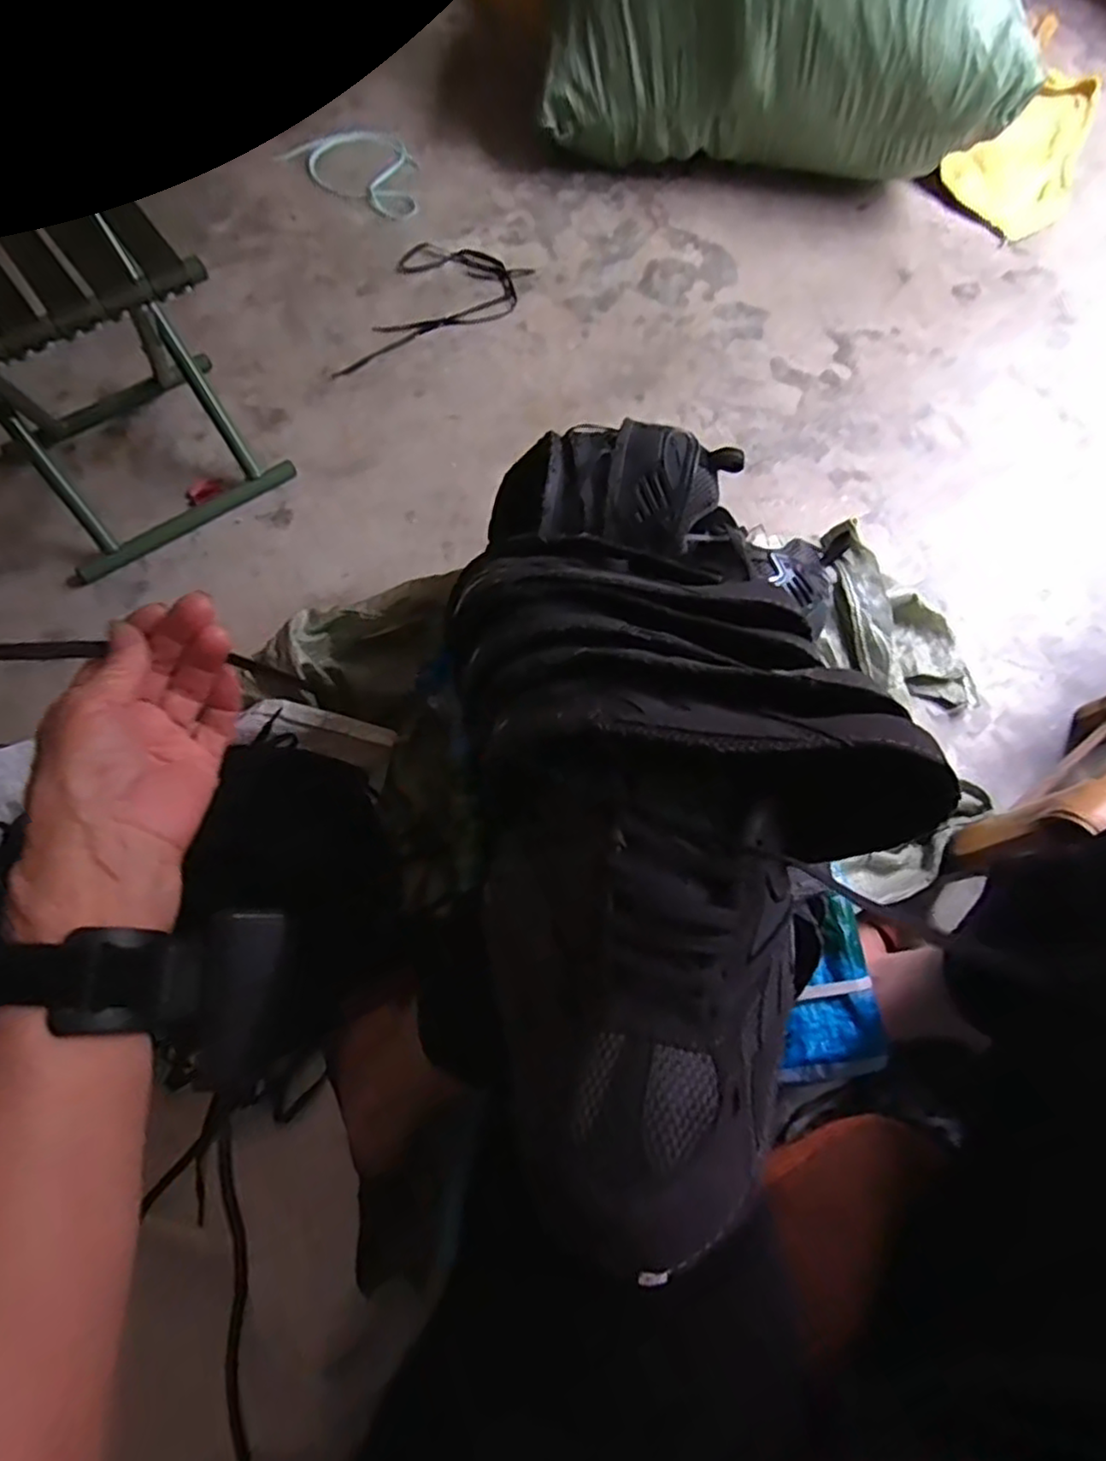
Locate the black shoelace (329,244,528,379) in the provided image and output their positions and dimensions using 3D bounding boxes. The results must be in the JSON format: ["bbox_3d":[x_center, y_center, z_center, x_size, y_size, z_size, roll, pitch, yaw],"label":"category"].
[{"bbox_3d":[-0.186,-0.663,1.077,0.212,0.012,0.320,16,70,4],"label":"black shoelace"}]

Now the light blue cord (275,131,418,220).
[{"bbox_3d":[-0.354,-0.992,1.186,0.238,0.026,0.186,6,69,0],"label":"light blue cord"}]

